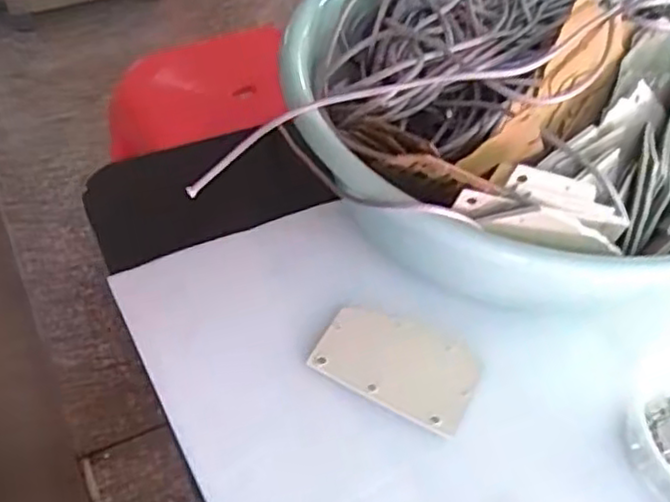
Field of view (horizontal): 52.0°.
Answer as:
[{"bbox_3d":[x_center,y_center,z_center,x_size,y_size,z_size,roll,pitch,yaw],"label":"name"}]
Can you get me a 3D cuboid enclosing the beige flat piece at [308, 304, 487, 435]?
[{"bbox_3d":[0.034,0.059,0.369,0.083,0.008,0.049,25,53,14],"label":"beige flat piece"}]

